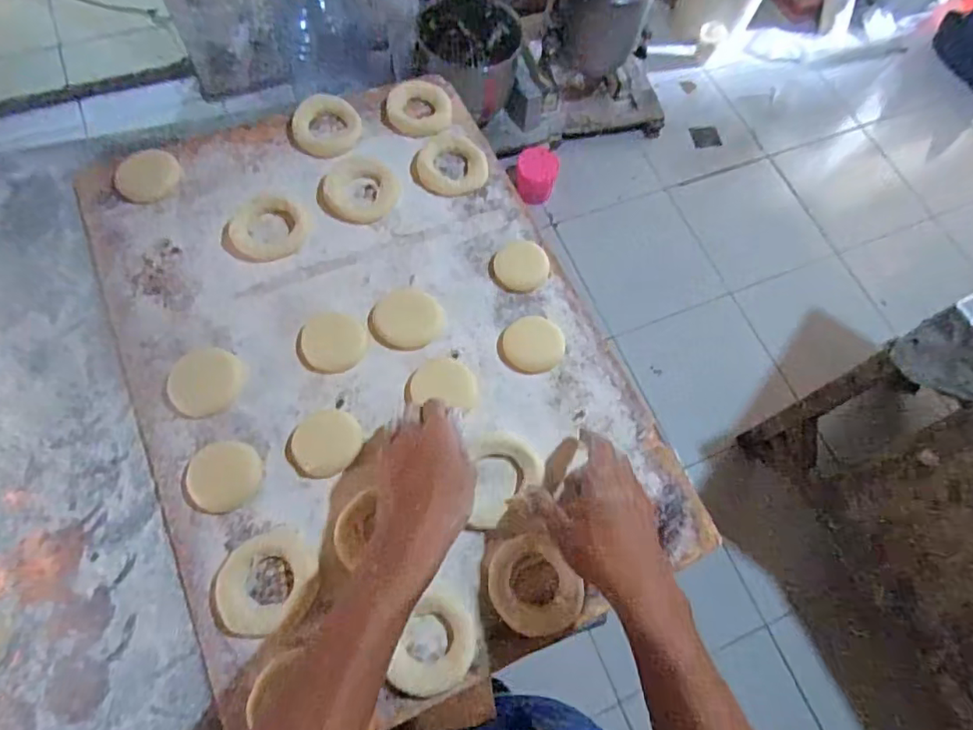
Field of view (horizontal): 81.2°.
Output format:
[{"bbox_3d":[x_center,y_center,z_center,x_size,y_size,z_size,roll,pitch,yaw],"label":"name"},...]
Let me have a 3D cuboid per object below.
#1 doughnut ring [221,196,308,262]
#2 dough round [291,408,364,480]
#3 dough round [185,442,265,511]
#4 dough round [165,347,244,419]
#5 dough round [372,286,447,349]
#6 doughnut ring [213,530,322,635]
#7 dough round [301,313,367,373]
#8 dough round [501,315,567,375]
[{"bbox_3d":[-0.219,-0.134,0.563,0.079,0.020,0.058,-31,74,-16],"label":"doughnut ring"},{"bbox_3d":[-0.139,0.068,0.495,0.054,0.017,0.057,2,68,-4],"label":"dough round"},{"bbox_3d":[-0.221,0.093,0.478,0.058,0.004,0.057,2,68,-4],"label":"dough round"},{"bbox_3d":[-0.251,0.015,0.507,0.058,0.009,0.062,2,68,-4],"label":"dough round"},{"bbox_3d":[-0.074,-0.046,0.537,0.064,0.006,0.061,2,68,-4],"label":"dough round"},{"bbox_3d":[-0.176,0.174,0.454,0.081,0.008,0.077,0,68,-5],"label":"doughnut ring"},{"bbox_3d":[-0.142,-0.022,0.529,0.058,0.004,0.059,2,68,-4],"label":"dough round"},{"bbox_3d":[0.045,-0.020,0.538,0.056,0.008,0.054,2,68,-4],"label":"dough round"}]

